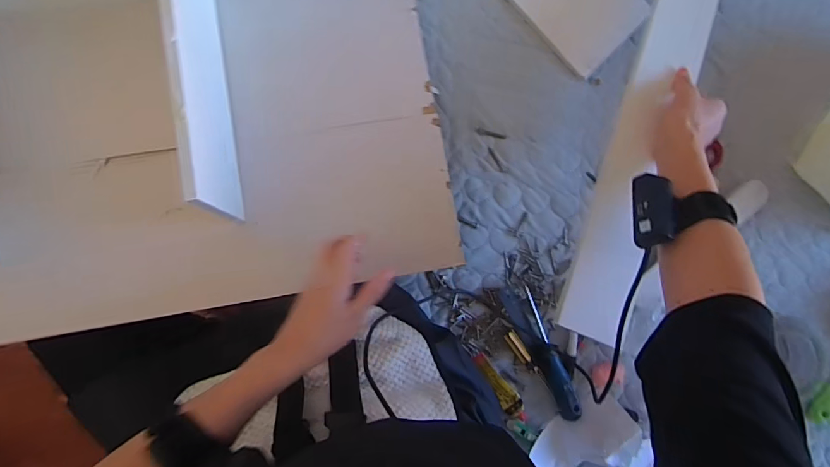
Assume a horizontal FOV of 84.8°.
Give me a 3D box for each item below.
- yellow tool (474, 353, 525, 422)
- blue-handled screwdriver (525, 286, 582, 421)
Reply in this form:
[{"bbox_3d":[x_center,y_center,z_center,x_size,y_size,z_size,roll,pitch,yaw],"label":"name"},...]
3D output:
[{"bbox_3d":[0.119,0.215,0.636,0.027,0.023,0.115,-36,93,-3],"label":"yellow tool"},{"bbox_3d":[0.186,0.169,0.631,0.034,0.033,0.182,-25,92,-4],"label":"blue-handled screwdriver"}]

